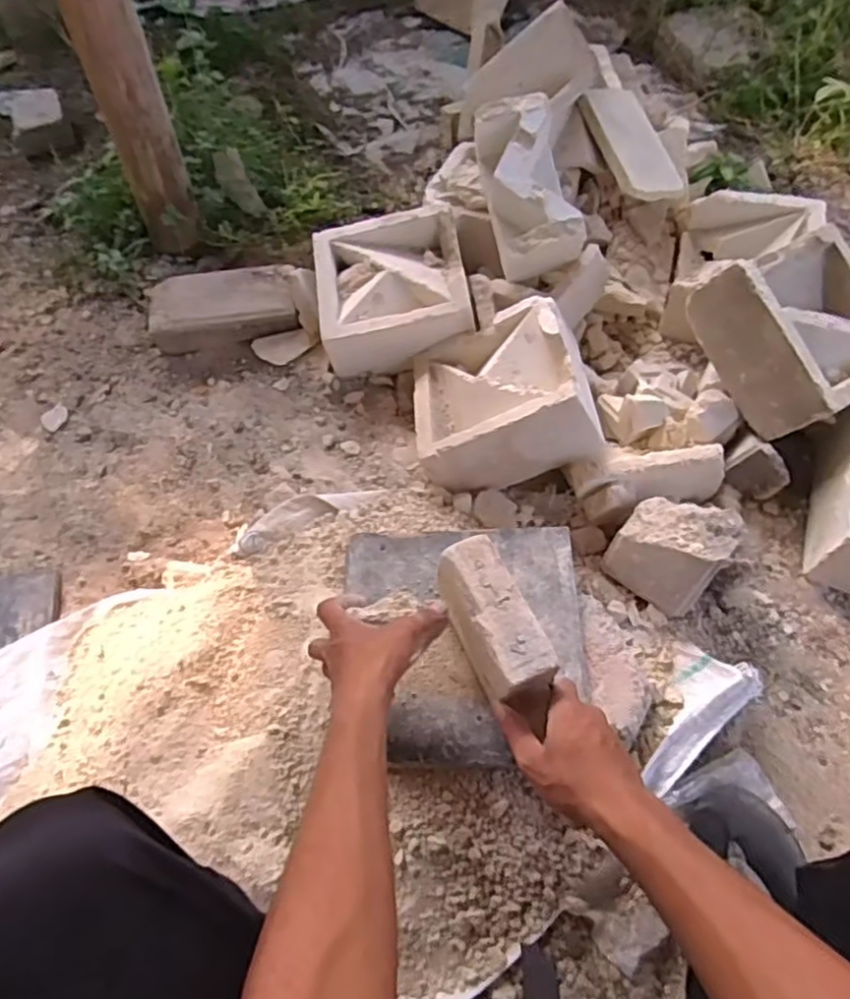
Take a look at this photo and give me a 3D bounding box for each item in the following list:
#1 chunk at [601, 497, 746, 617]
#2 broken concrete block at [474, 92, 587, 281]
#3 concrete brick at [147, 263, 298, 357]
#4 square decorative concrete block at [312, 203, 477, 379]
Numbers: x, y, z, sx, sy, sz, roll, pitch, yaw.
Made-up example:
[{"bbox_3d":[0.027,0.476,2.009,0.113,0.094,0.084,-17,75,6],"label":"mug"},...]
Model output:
[{"bbox_3d":[0.268,0.053,0.744,0.107,0.119,0.059,36,36,20],"label":"chunk"},{"bbox_3d":[0.139,-0.411,0.900,0.100,0.104,0.217,-15,86,-6],"label":"broken concrete block"},{"bbox_3d":[-0.295,-0.285,0.996,0.213,0.052,0.112,-8,60,-2],"label":"concrete brick"},{"bbox_3d":[-0.046,-0.289,0.944,0.199,0.090,0.208,-8,60,-2],"label":"square decorative concrete block"}]

